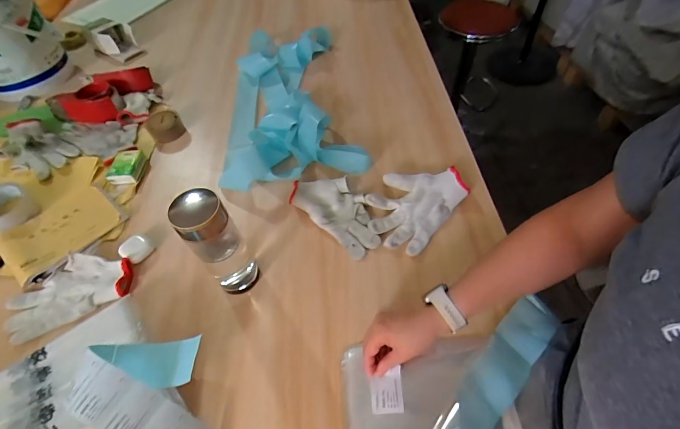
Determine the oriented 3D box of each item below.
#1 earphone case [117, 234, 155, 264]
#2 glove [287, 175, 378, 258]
[{"bbox_3d":[-0.352,0.058,0.608,0.046,0.018,0.047,30,62,22],"label":"earphone case"},{"bbox_3d":[-0.004,-0.009,0.627,0.188,0.027,0.097,37,64,25],"label":"glove"}]

